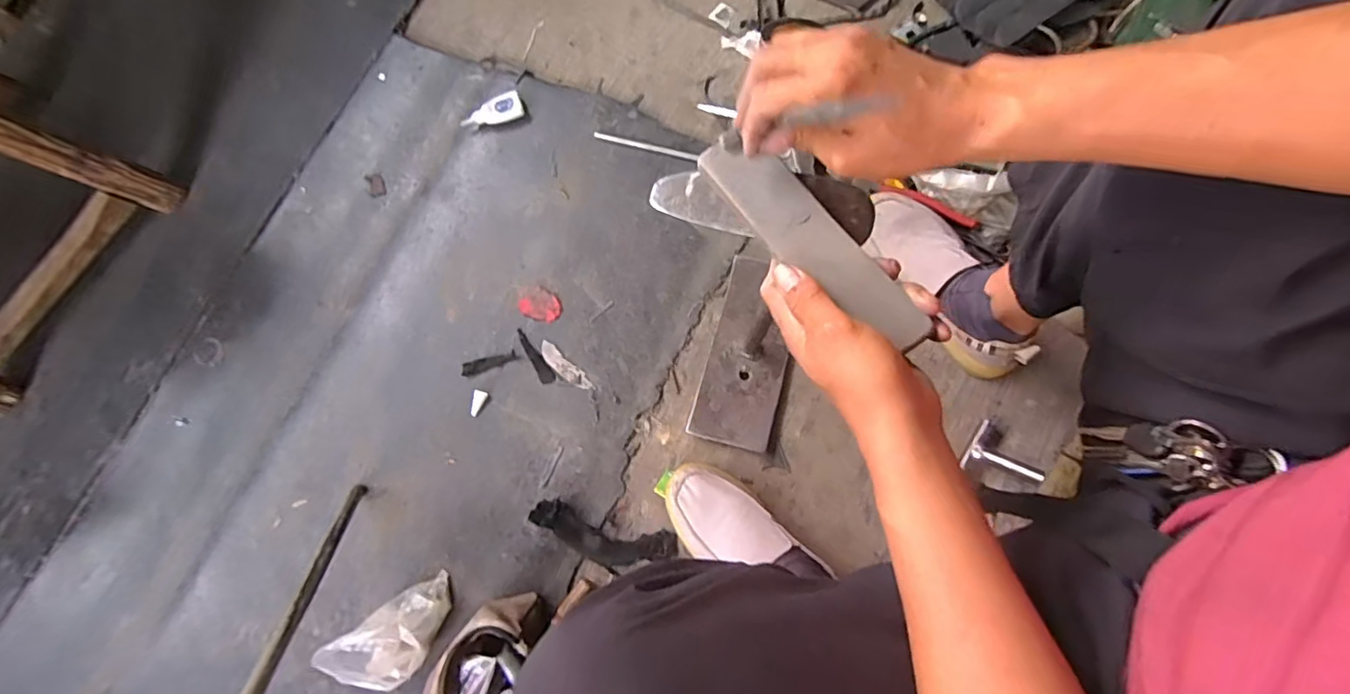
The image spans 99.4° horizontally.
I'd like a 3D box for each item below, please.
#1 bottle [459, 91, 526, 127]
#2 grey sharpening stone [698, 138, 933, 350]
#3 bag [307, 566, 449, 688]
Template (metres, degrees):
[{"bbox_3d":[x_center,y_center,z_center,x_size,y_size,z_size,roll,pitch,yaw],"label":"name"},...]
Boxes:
[{"bbox_3d":[-0.269,-0.344,0.844,0.093,0.017,0.040,-23,78,-2],"label":"bottle"},{"bbox_3d":[0.091,-0.074,0.380,0.047,0.008,0.186,-41,75,-8],"label":"grey sharpening stone"},{"bbox_3d":[-0.318,0.337,0.659,0.121,0.103,0.090,-30,79,-6],"label":"bag"}]

